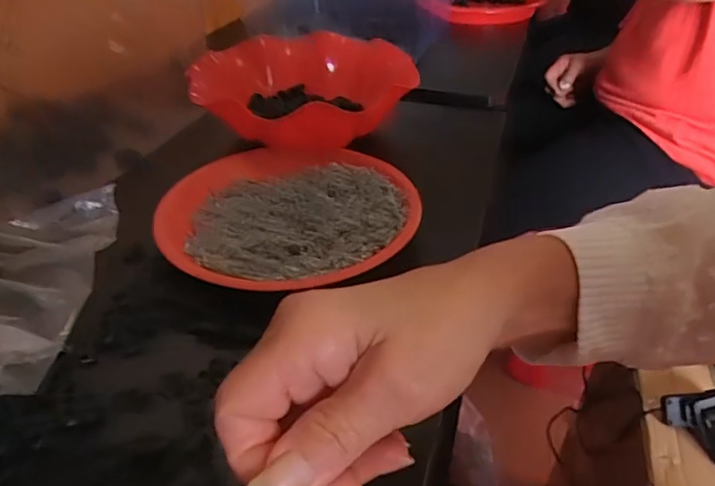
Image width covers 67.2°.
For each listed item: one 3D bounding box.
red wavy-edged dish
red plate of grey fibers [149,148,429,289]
[{"bbox_3d":[-0.068,-0.165,0.568,0.206,0.052,0.226,0,35,0],"label":"red wavy-edged dish"},{"bbox_3d":[-0.052,-0.021,0.420,0.190,0.037,0.184,0,35,0],"label":"red plate of grey fibers"}]

